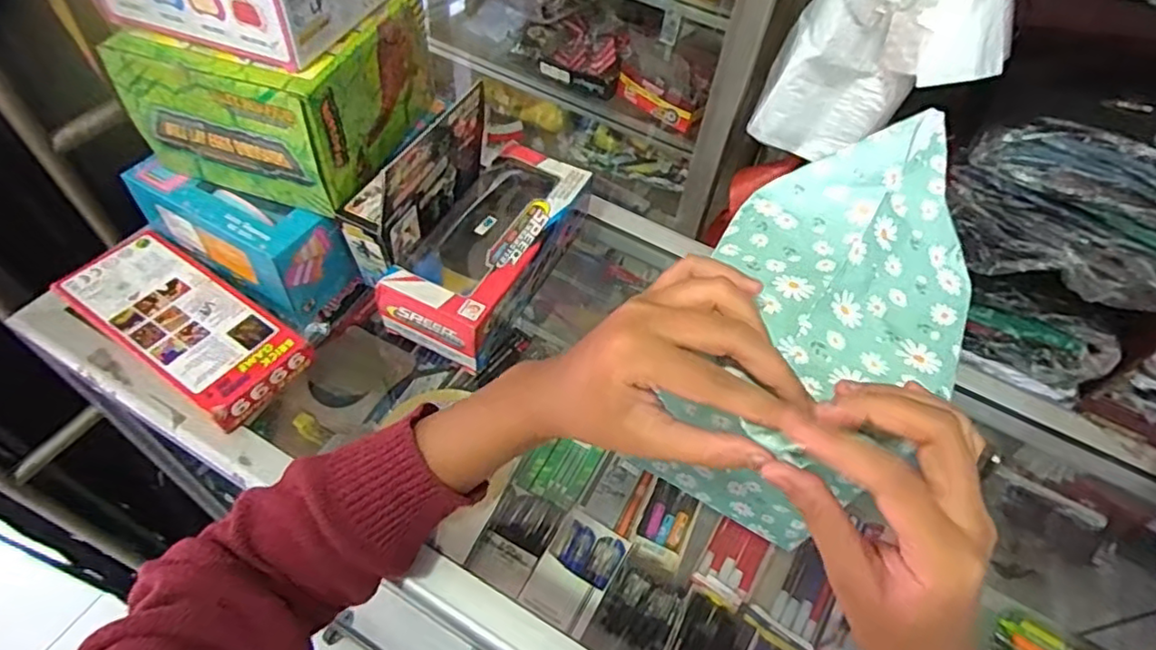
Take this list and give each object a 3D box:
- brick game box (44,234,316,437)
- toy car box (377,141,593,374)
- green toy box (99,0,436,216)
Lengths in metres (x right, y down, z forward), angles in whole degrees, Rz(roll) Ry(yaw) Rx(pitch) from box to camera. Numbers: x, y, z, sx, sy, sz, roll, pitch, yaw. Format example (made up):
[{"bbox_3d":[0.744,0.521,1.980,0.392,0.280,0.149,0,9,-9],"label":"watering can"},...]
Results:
[{"bbox_3d":[-0.289,-0.004,0.460,0.187,0.020,0.078,31,57,16],"label":"brick game box"},{"bbox_3d":[-0.068,-0.069,0.517,0.091,0.048,0.208,24,56,11],"label":"toy car box"},{"bbox_3d":[-0.212,-0.183,0.462,0.141,0.097,0.162,17,55,6],"label":"green toy box"}]

